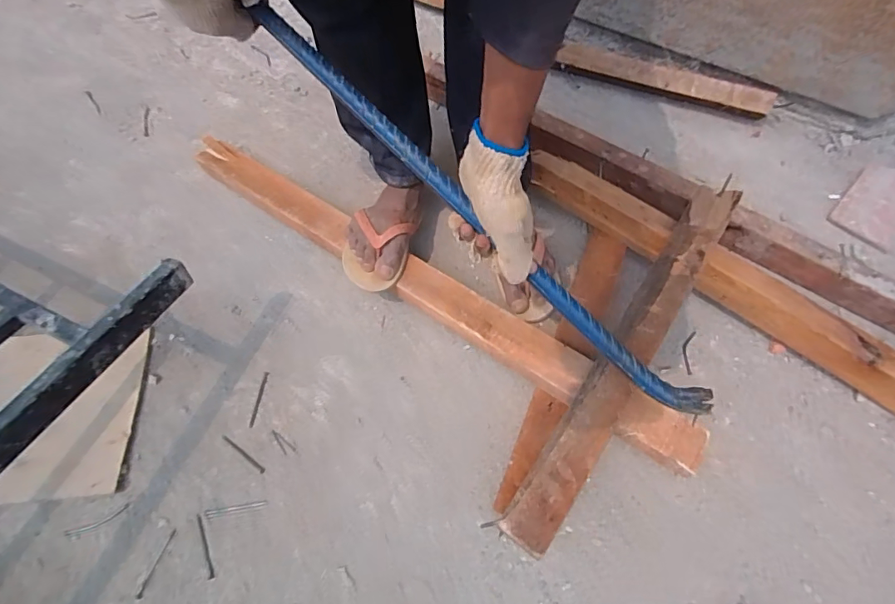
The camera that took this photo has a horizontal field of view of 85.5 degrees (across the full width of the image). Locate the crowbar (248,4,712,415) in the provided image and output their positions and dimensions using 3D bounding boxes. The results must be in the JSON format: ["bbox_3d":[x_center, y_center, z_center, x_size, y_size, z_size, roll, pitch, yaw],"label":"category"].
[{"bbox_3d":[0.025,-0.098,0.488,0.589,0.033,0.030,44,74,3],"label":"crowbar"}]

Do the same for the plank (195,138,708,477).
[{"bbox_3d":[-0.062,-0.039,0.699,0.861,0.049,0.075,32,70,19],"label":"plank"}]

